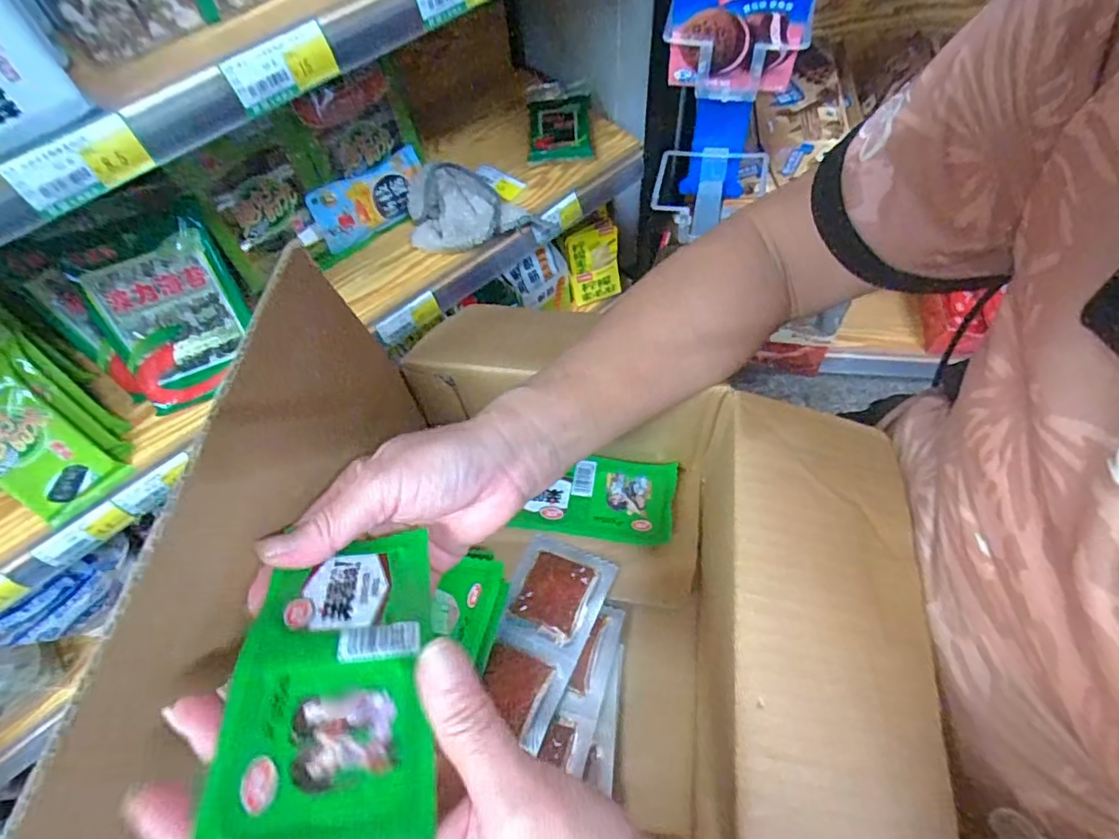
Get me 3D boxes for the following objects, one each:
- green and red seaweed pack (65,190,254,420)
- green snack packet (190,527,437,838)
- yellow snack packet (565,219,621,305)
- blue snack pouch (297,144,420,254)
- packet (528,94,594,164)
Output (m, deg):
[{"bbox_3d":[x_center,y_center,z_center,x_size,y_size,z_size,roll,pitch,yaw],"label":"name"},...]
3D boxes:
[{"bbox_3d":[-0.413,-0.115,0.619,0.142,0.192,0.048,-21,26,-10],"label":"green and red seaweed pack"},{"bbox_3d":[-0.084,0.094,0.224,0.066,0.021,0.133,3,30,-14],"label":"green snack packet"},{"bbox_3d":[0.058,-0.257,0.954,0.085,0.155,0.024,-14,61,-3],"label":"yellow snack packet"},{"bbox_3d":[-0.249,-0.275,0.732,0.172,0.074,0.032,-34,42,-14],"label":"blue snack pouch"},{"bbox_3d":[0.000,-0.420,0.828,0.088,0.021,0.127,-3,61,2],"label":"packet"}]

